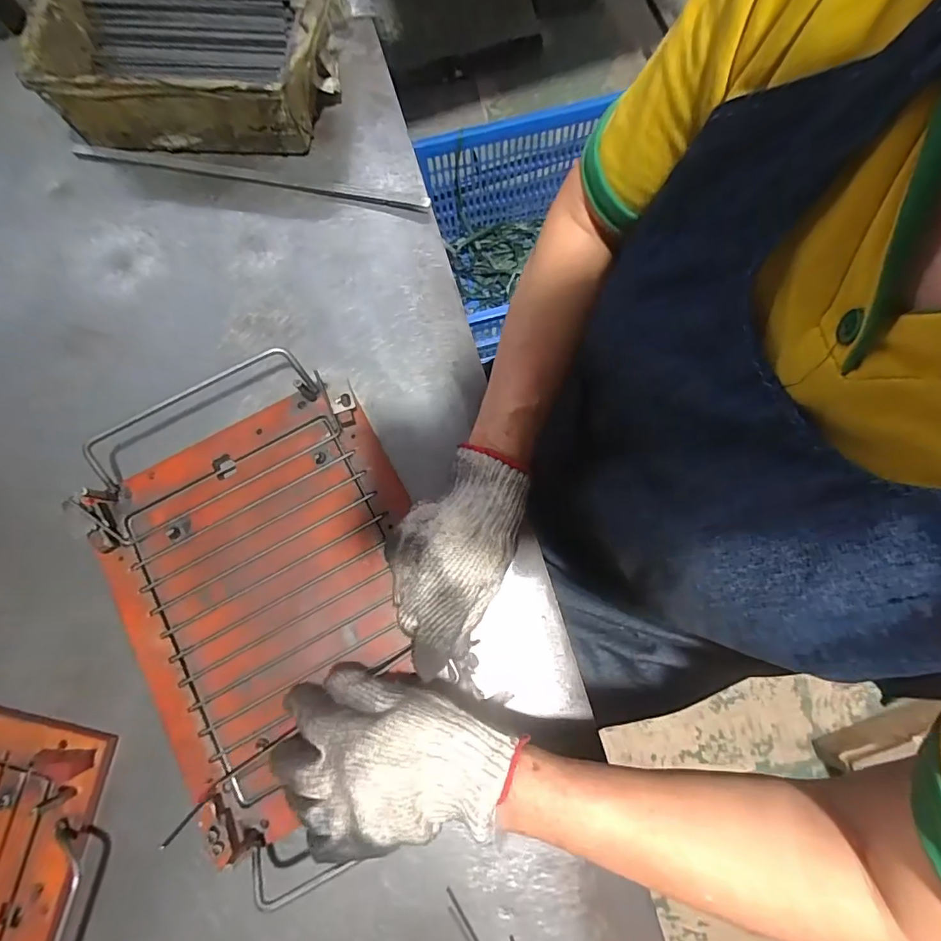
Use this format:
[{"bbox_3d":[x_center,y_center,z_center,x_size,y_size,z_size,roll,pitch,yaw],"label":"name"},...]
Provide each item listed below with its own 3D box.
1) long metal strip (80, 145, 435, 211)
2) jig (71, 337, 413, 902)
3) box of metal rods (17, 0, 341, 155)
[{"bbox_3d":[-0.220,-0.287,0.482,0.369,0.008,0.012,11,79,3],"label":"long metal strip"},{"bbox_3d":[-0.157,0.088,0.384,0.229,0.031,0.348,-23,79,-3],"label":"jig"},{"bbox_3d":[-0.262,-0.407,0.468,0.265,0.077,0.186,4,79,2],"label":"box of metal rods"}]

